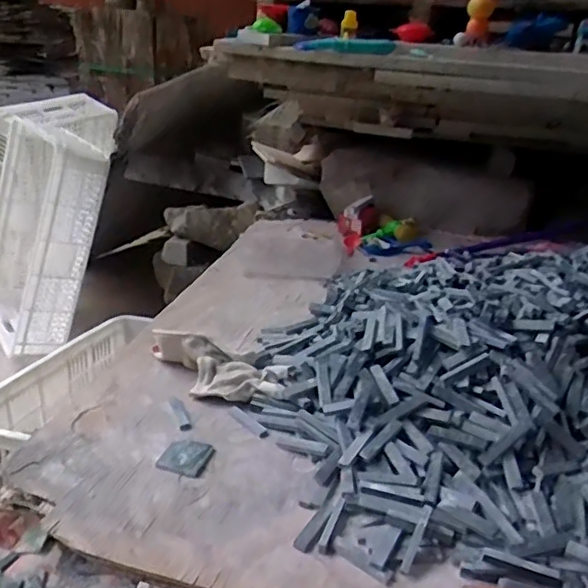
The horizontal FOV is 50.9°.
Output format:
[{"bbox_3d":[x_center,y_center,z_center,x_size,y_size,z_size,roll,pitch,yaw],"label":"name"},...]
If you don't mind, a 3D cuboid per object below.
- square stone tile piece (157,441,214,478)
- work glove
[{"bbox_3d":[-0.121,0.182,0.690,0.054,0.008,0.051,8,28,14],"label":"square stone tile piece"},{"bbox_3d":[-0.101,0.092,0.814,0.198,0.047,0.087,6,27,11],"label":"work glove"}]

